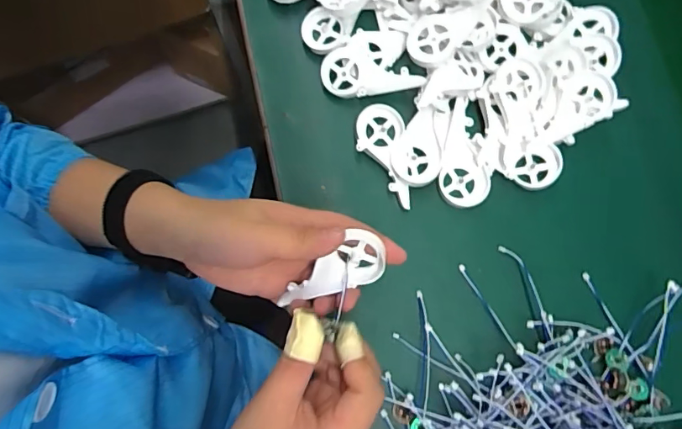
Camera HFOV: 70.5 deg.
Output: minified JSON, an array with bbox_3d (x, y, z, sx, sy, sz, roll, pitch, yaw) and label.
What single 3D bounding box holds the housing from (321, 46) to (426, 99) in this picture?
[{"bbox_3d":[0.029,-0.131,0.446,0.092,0.019,0.042,4,78,0],"label":"housing"}]

